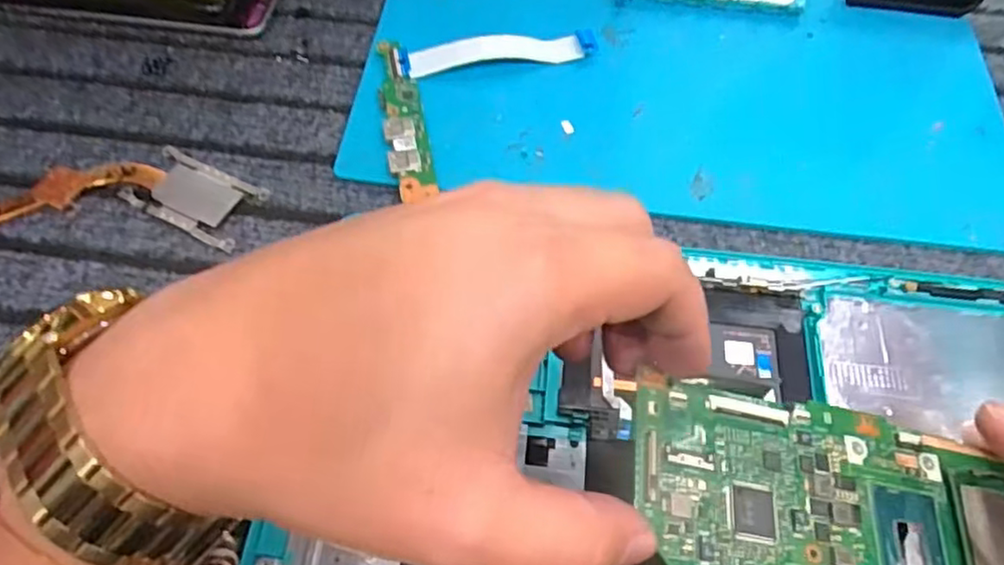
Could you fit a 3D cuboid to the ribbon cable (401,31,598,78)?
[{"bbox_3d":[-0.002,-0.132,0.376,0.108,0.004,0.031,-10,60,-8],"label":"ribbon cable"}]

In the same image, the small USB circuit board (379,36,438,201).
[{"bbox_3d":[-0.051,-0.087,0.347,0.021,0.006,0.106,-9,59,-7],"label":"small USB circuit board"}]

